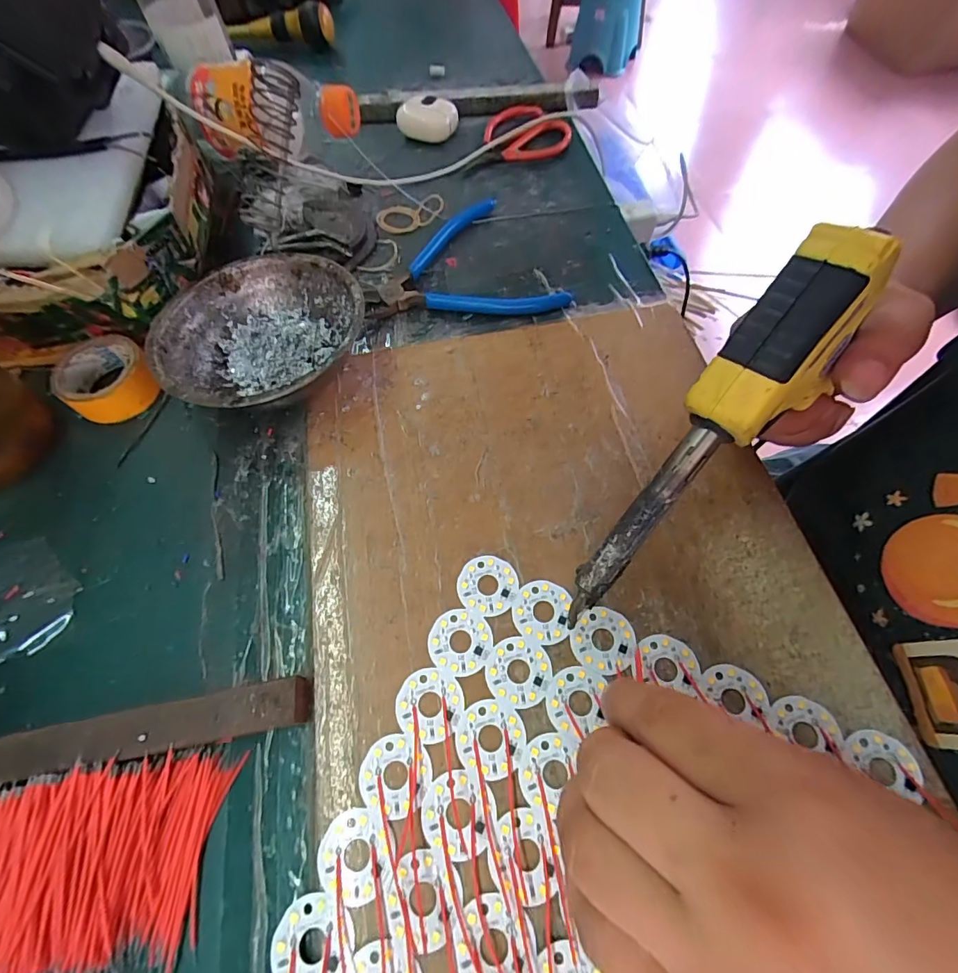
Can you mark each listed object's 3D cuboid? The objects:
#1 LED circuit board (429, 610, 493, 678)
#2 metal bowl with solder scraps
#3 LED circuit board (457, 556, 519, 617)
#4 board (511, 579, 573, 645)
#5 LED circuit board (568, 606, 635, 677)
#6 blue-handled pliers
[{"bbox_3d":[-0.009,0.074,0.220,0.030,0.004,0.030,-3,62,1],"label":"LED circuit board"},{"bbox_3d":[-0.132,-0.090,0.290,0.119,0.042,0.120,-1,63,2],"label":"metal bowl with solder scraps"},{"bbox_3d":[0.005,0.050,0.233,0.030,0.004,0.030,-4,62,0],"label":"LED circuit board"},{"bbox_3d":[0.031,0.061,0.226,0.028,0.004,0.031,10,63,7],"label":"board"},{"bbox_3d":[0.060,0.073,0.219,0.030,0.004,0.031,17,65,11],"label":"LED circuit board"},{"bbox_3d":[-0.007,-0.178,0.352,0.137,0.012,0.125,-4,62,1],"label":"blue-handled pliers"}]

